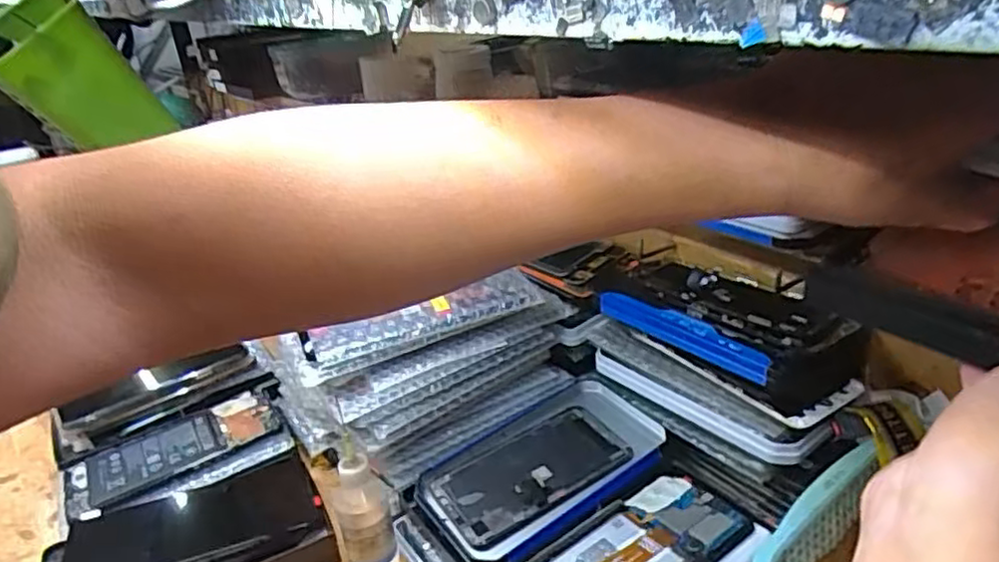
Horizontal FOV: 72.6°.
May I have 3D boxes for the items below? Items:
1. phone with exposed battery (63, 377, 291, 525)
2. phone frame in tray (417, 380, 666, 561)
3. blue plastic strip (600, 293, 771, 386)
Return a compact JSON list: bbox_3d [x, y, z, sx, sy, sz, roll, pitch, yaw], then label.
[{"bbox_3d":[-0.259,0.136,0.562,0.176,0.013,0.089,-24,32,-30],"label":"phone with exposed battery"},{"bbox_3d":[0.034,0.131,0.497,0.176,0.015,0.094,-23,32,-31],"label":"phone frame in tray"},{"bbox_3d":[0.128,0.038,0.481,0.017,0.024,0.134,-26,34,-36],"label":"blue plastic strip"}]

